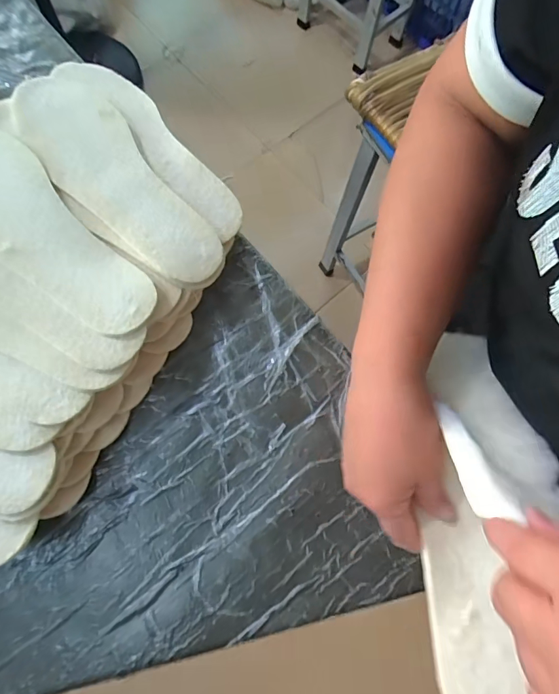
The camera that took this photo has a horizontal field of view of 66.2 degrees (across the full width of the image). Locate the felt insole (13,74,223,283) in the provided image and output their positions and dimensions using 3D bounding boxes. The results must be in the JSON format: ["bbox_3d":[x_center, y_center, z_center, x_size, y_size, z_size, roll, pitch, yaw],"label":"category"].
[{"bbox_3d":[-0.147,-0.152,0.378,0.084,0.010,0.242,-35,81,-22],"label":"felt insole"}]

